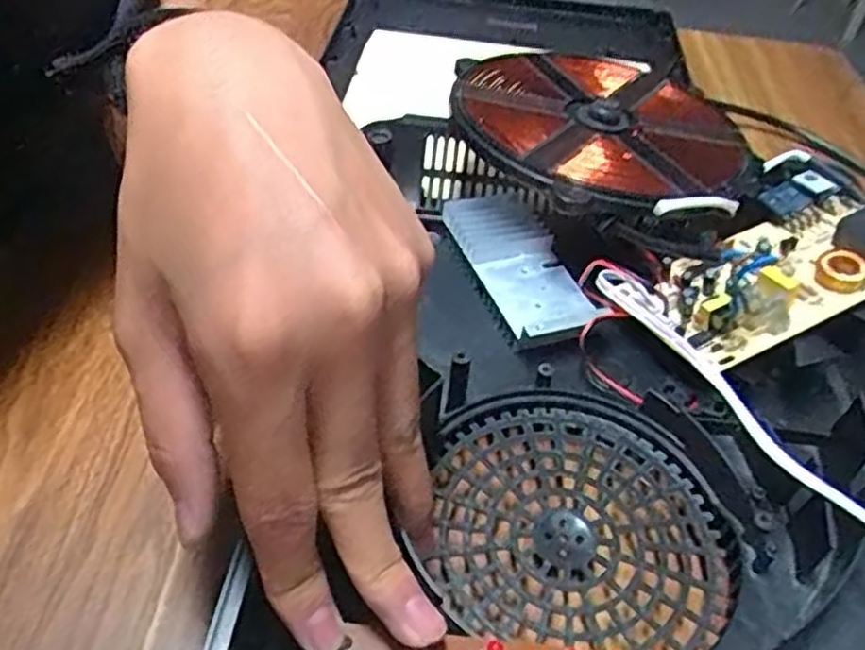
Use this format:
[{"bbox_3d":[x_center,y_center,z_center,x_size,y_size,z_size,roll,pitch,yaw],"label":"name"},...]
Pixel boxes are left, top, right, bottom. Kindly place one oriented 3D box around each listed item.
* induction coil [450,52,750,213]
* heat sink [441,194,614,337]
[{"bbox_3d":[0.088,-0.116,0.406,0.157,0.026,0.166,4,45,-4],"label":"induction coil"},{"bbox_3d":[0.043,-0.030,0.367,0.042,0.020,0.096,-16,50,-22],"label":"heat sink"}]

